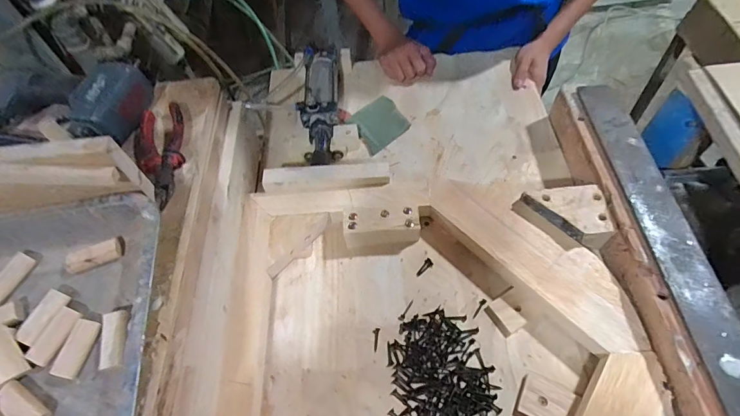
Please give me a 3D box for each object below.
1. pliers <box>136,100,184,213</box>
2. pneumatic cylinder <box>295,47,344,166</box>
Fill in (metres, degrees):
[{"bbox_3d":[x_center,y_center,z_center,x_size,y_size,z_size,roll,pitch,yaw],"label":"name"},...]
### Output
[{"bbox_3d":[-0.263,-0.068,0.500,0.064,0.025,0.152,-12,58,-3],"label":"pliers"},{"bbox_3d":[-0.085,-0.178,0.704,0.067,0.074,0.223,-5,58,1],"label":"pneumatic cylinder"}]

